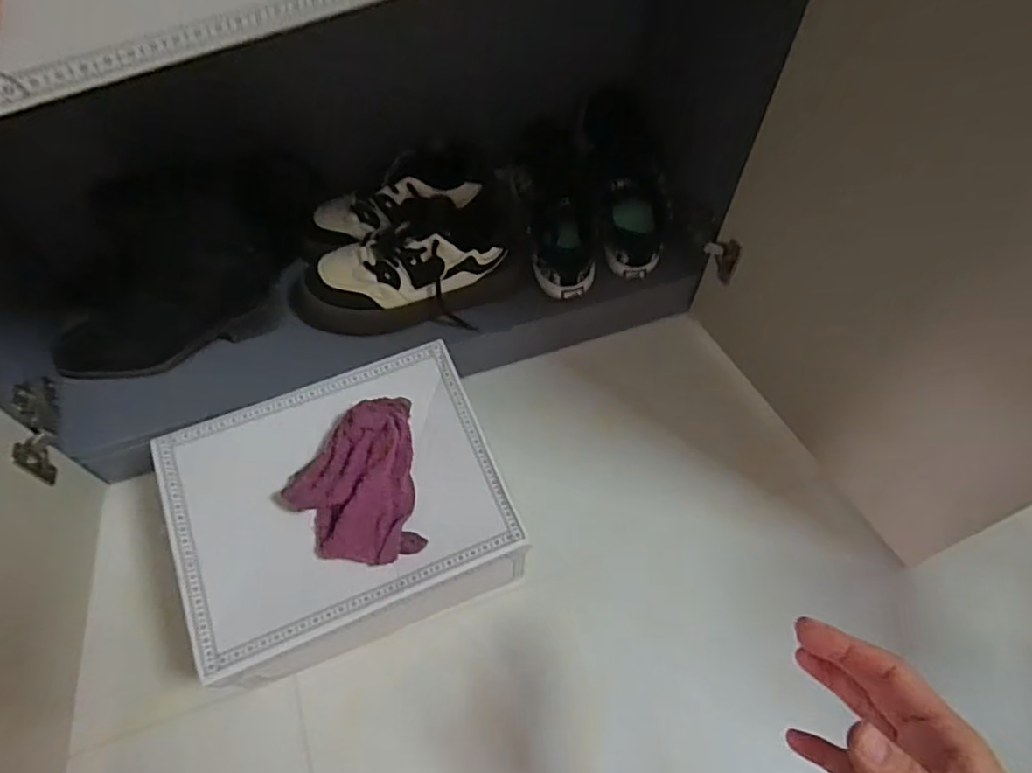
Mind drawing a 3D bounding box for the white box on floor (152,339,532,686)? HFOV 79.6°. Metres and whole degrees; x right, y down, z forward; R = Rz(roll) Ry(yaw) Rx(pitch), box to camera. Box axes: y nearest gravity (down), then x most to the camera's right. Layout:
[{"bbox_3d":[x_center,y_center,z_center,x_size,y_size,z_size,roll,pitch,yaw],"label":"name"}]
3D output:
[{"bbox_3d":[-0.164,0.132,0.630,0.288,0.161,0.229,-21,60,-13],"label":"white box on floor"}]

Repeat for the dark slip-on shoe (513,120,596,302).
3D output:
[{"bbox_3d":[0.045,-0.224,0.789,0.084,0.076,0.234,-7,58,-5],"label":"dark slip-on shoe"}]

